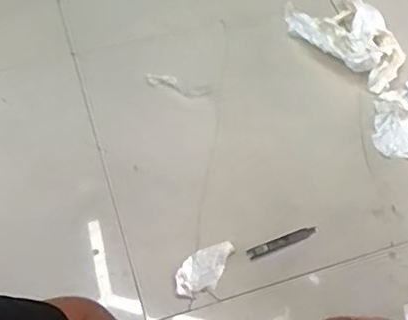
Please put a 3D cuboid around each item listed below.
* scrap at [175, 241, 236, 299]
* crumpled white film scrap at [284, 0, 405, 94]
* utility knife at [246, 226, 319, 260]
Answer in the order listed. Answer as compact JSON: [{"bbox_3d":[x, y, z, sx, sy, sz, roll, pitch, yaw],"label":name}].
[{"bbox_3d":[0.005,0.192,1.017,0.123,0.028,0.062,-29,65,-17],"label":"scrap"},{"bbox_3d":[0.312,-0.284,1.278,0.288,0.065,0.176,35,65,17],"label":"crumpled white film scrap"},{"bbox_3d":[0.143,0.149,1.056,0.139,0.011,0.020,-20,63,-12],"label":"utility knife"}]

